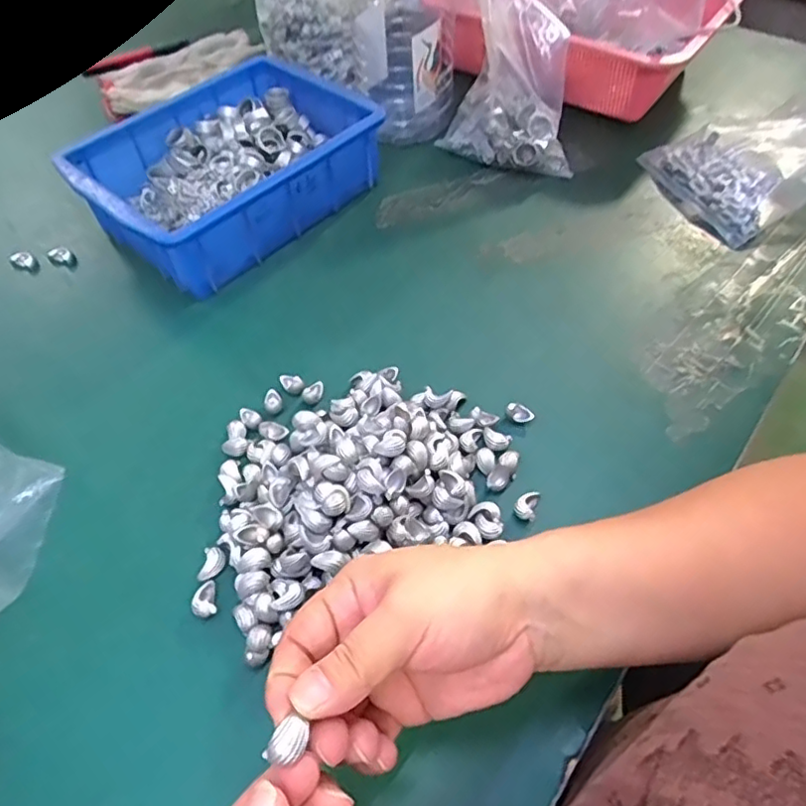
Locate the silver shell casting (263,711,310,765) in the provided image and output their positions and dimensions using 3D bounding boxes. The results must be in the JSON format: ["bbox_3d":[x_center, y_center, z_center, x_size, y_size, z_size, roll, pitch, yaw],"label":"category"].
[{"bbox_3d":[-0.041,0.122,0.215,0.011,0.006,0.015,25,59,20],"label":"silver shell casting"}]

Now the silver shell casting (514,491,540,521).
[{"bbox_3d":[0.077,0.065,0.372,0.013,0.013,0.021,12,55,11],"label":"silver shell casting"}]

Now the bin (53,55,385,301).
[{"bbox_3d":[-0.157,-0.214,0.551,0.176,0.074,0.239,36,63,26],"label":"bin"}]

